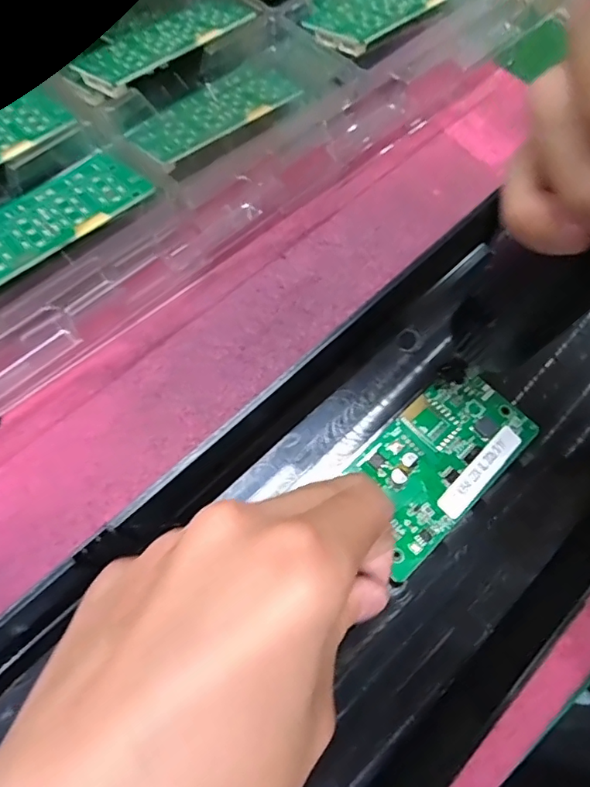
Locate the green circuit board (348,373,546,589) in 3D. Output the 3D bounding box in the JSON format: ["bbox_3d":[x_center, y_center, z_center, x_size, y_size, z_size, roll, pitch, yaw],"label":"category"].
[{"bbox_3d":[0.061,0.028,0.226,0.087,0.008,0.048,-39,70,-19],"label":"green circuit board"}]

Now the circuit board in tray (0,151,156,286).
[{"bbox_3d":[-0.113,-0.077,0.231,0.092,0.010,0.048,-40,70,-20],"label":"circuit board in tray"}]

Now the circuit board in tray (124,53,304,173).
[{"bbox_3d":[-0.044,-0.155,0.283,0.048,0.006,0.101,43,73,15],"label":"circuit board in tray"}]

